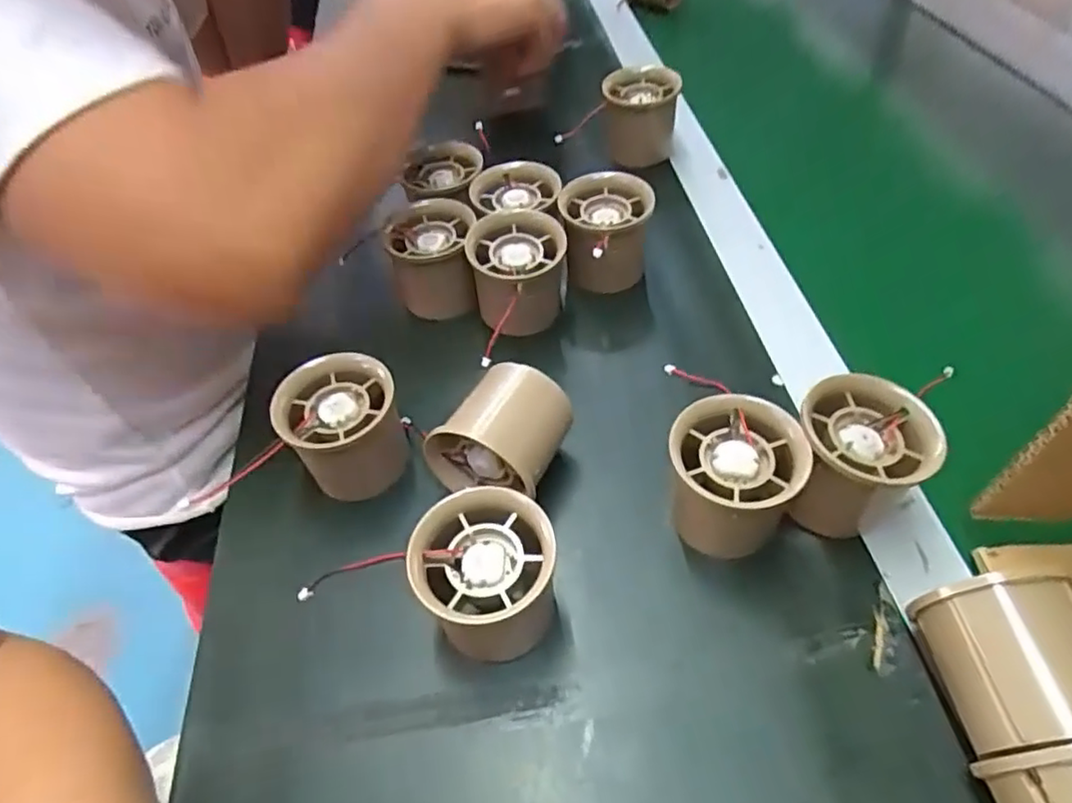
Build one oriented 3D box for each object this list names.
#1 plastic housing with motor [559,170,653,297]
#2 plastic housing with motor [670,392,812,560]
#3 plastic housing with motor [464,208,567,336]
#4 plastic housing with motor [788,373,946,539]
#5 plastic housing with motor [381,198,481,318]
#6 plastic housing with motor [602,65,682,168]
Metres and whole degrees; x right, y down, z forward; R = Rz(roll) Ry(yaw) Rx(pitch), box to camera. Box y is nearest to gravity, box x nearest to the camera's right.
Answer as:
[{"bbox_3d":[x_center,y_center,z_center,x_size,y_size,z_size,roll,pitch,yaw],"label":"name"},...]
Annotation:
[{"bbox_3d":[0.041,-0.101,0.393,0.052,0.053,0.056,5,52,8],"label":"plastic housing with motor"},{"bbox_3d":[0.084,0.034,0.282,0.054,0.054,0.057,9,52,11],"label":"plastic housing with motor"},{"bbox_3d":[-0.010,-0.074,0.375,0.052,0.050,0.054,-8,51,-3],"label":"plastic housing with motor"},{"bbox_3d":[0.138,0.026,0.284,0.056,0.053,0.053,4,51,7],"label":"plastic housing with motor"},{"bbox_3d":[-0.062,-0.086,0.397,0.054,0.051,0.059,-7,51,-2],"label":"plastic housing with motor"},{"bbox_3d":[0.076,-0.208,0.475,0.050,0.063,0.044,-3,51,2],"label":"plastic housing with motor"}]

